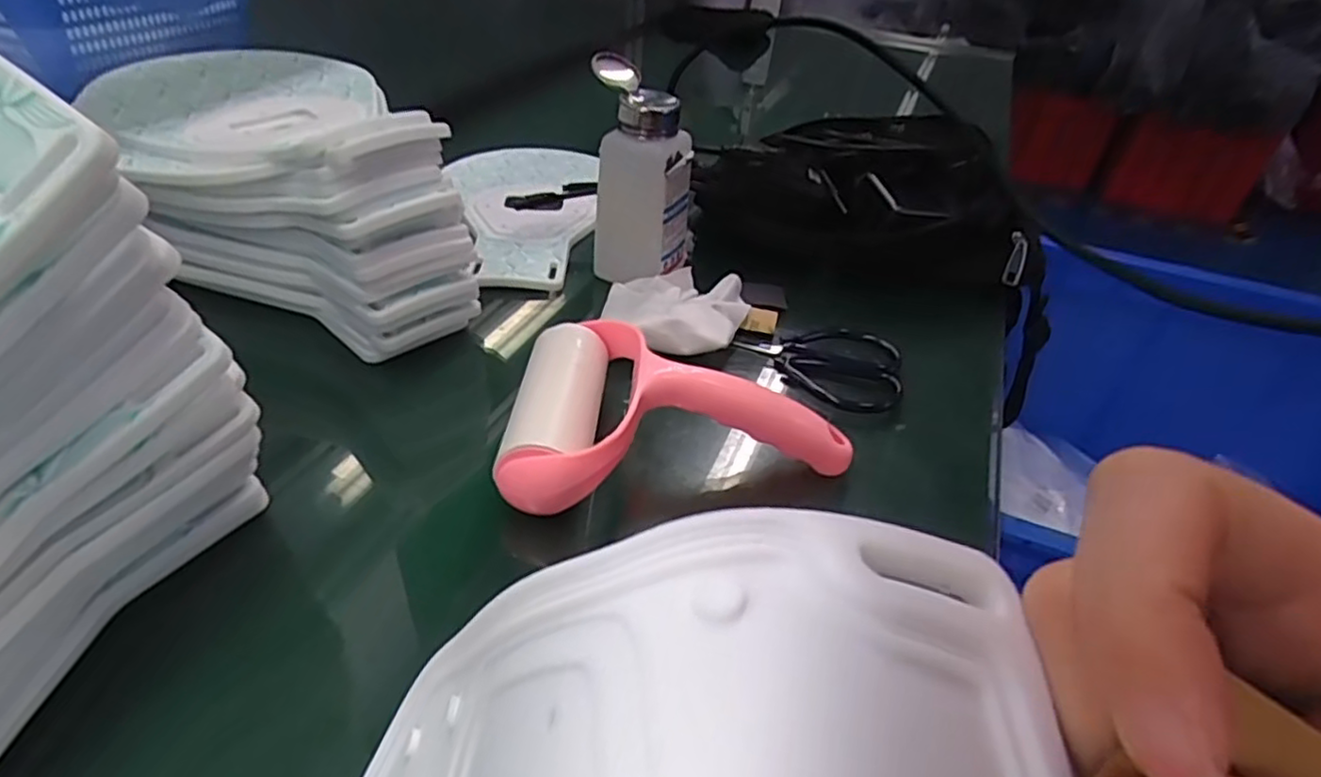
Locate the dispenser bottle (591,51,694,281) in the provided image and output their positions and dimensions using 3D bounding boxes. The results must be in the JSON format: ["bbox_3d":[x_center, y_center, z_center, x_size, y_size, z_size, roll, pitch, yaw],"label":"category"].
[{"bbox_3d":[-0.012,-0.151,0.477,0.069,0.141,0.061,15,36,20],"label":"dispenser bottle"}]

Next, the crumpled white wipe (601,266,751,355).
[{"bbox_3d":[0.011,-0.058,0.469,0.094,0.021,0.090,4,38,-3],"label":"crumpled white wipe"}]

